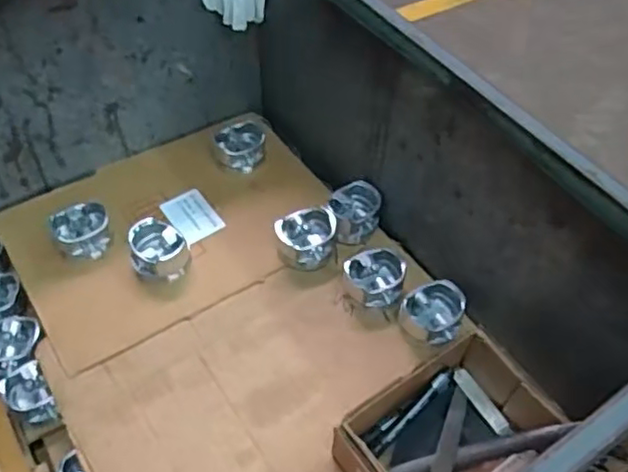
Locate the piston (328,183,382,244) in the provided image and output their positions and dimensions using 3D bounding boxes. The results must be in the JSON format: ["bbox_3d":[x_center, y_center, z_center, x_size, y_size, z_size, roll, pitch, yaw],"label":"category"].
[{"bbox_3d":[0.056,-0.032,0.906,0.070,0.057,0.074,0,51,0],"label":"piston"}]

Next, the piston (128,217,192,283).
[{"bbox_3d":[-0.203,0.019,0.850,0.071,0.056,0.066,0,51,0],"label":"piston"}]

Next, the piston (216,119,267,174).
[{"bbox_3d":[-0.111,-0.133,0.995,0.073,0.055,0.072,0,51,0],"label":"piston"}]

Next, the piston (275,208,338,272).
[{"bbox_3d":[-0.008,0.001,0.877,0.069,0.057,0.073,0,51,0],"label":"piston"}]

